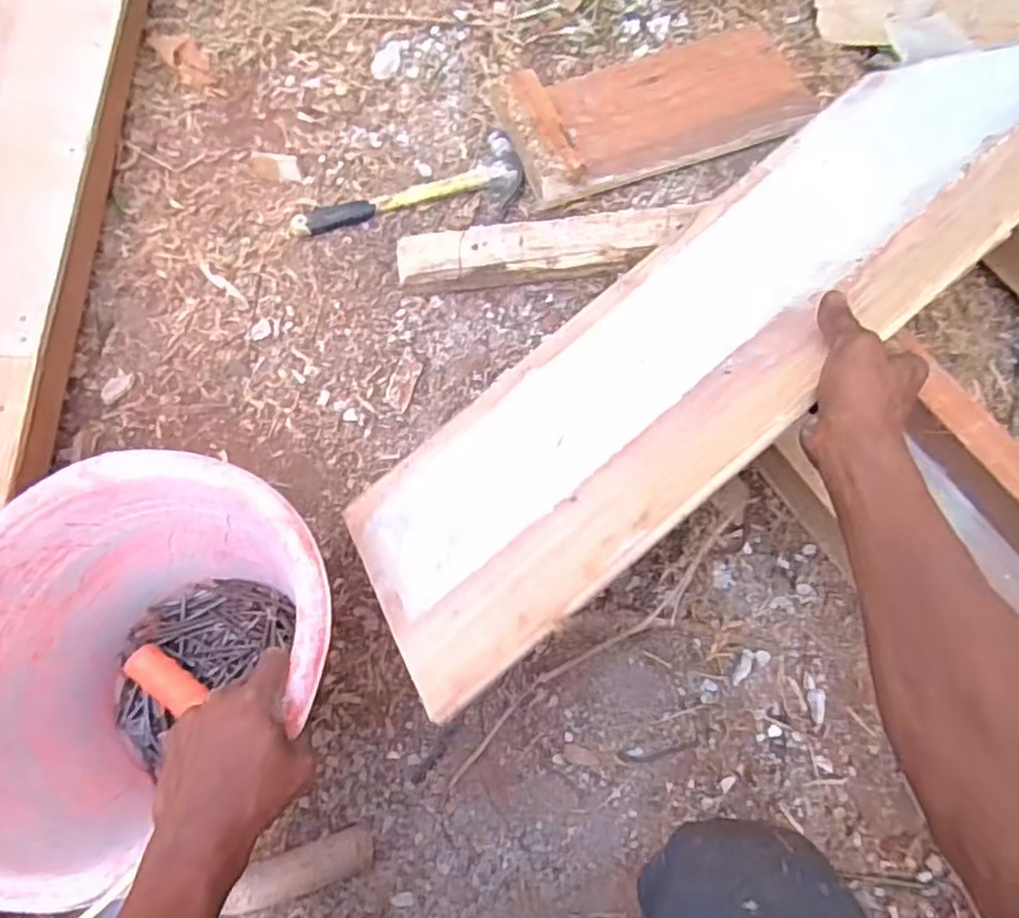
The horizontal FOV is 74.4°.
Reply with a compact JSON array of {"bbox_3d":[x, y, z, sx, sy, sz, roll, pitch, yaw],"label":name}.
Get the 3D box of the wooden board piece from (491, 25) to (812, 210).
[{"bbox_3d":[0.181,-0.448,0.835,0.374,0.043,0.210,-17,68,-8],"label":"wooden board piece"}]

